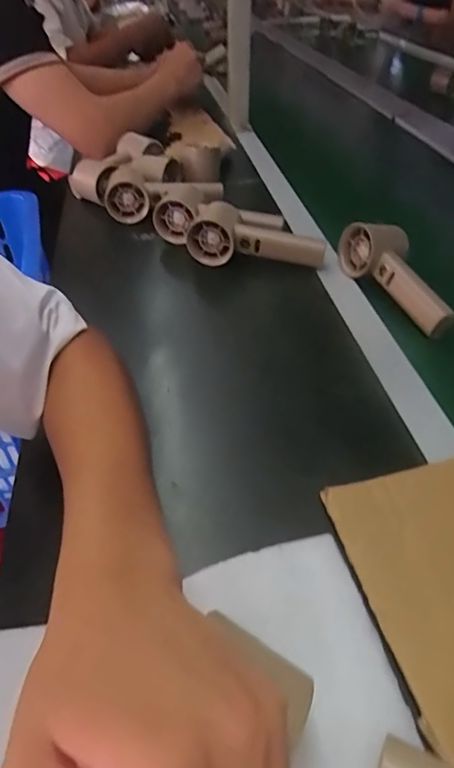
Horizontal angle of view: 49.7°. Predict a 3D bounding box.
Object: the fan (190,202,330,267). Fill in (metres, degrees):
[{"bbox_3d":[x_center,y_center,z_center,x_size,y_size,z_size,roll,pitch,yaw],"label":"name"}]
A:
[{"bbox_3d":[0.036,-0.171,0.577,0.162,0.049,0.064,11,44,14],"label":"fan"}]

